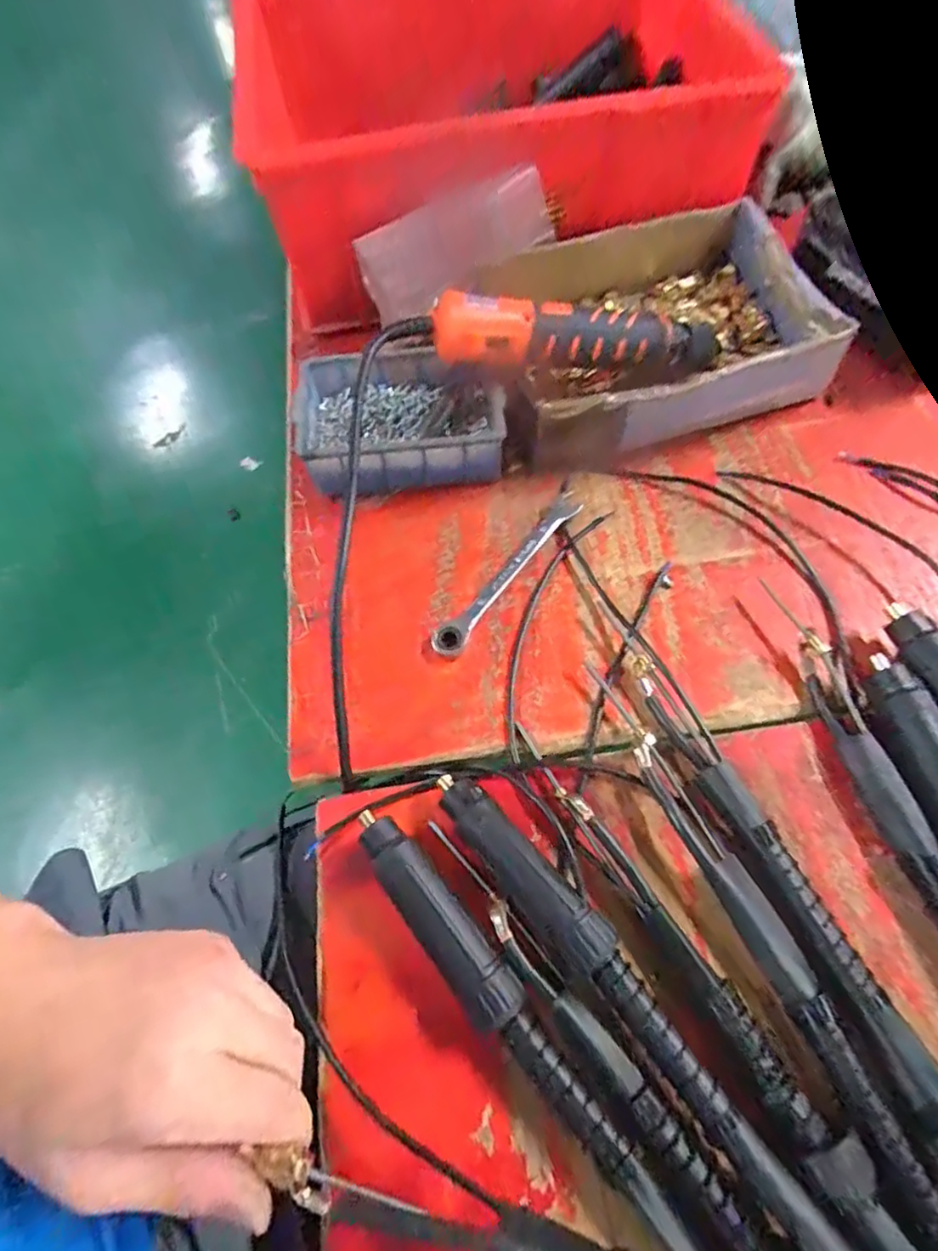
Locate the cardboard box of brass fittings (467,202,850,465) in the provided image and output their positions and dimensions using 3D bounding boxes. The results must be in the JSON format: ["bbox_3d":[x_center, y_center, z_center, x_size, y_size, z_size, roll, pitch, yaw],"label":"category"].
[{"bbox_3d":[0.140,-0.226,0.479,0.244,0.067,0.179,-18,63,-5],"label":"cardboard box of brass fittings"}]

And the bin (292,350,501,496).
[{"bbox_3d":[-0.051,-0.154,0.460,0.142,0.052,0.112,-8,62,0],"label":"bin"}]

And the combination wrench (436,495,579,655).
[{"bbox_3d":[0.027,-0.037,0.419,0.021,0.009,0.149,33,70,19],"label":"combination wrench"}]

